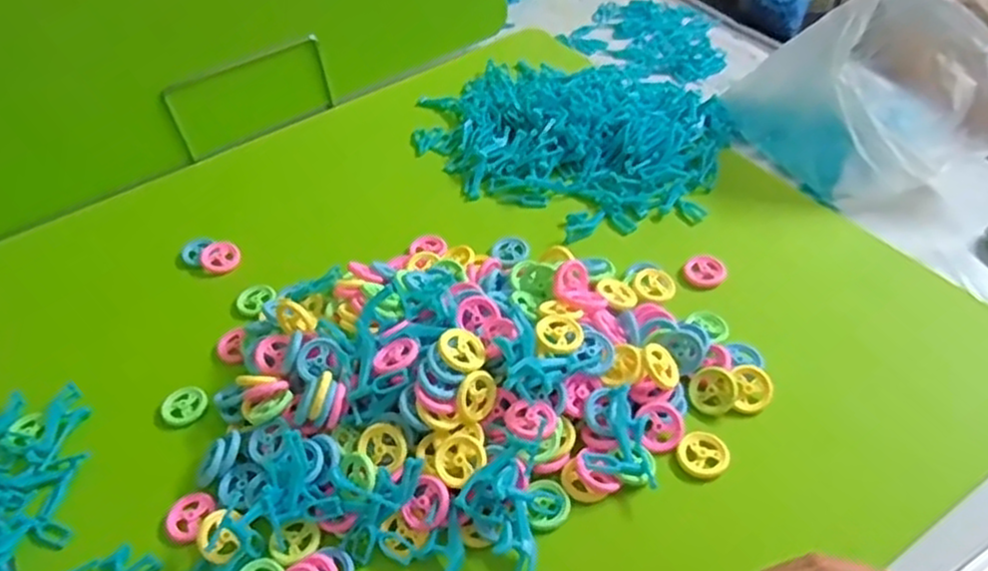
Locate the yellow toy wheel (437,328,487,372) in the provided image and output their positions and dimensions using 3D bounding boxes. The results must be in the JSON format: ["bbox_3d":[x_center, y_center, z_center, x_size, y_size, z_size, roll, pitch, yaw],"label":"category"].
[{"bbox_3d":[-0.019,0.039,0.438,0.030,0.005,0.029,41,44,7],"label":"yellow toy wheel"}]

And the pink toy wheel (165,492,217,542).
[{"bbox_3d":[-0.183,0.137,0.431,0.028,0.004,0.029,-4,47,4],"label":"pink toy wheel"}]

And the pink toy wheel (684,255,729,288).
[{"bbox_3d":[0.157,-0.011,0.533,0.029,0.010,0.026,19,52,23],"label":"pink toy wheel"}]

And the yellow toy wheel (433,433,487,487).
[{"bbox_3d":[-0.021,0.100,0.418,0.030,0.004,0.027,-38,64,-11],"label":"yellow toy wheel"}]

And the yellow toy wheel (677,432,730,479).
[{"bbox_3d":[0.126,0.101,0.433,0.029,0.004,0.030,-4,47,4],"label":"yellow toy wheel"}]

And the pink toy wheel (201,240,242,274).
[{"bbox_3d":[-0.222,-0.023,0.584,0.030,0.006,0.030,7,58,-12],"label":"pink toy wheel"}]

